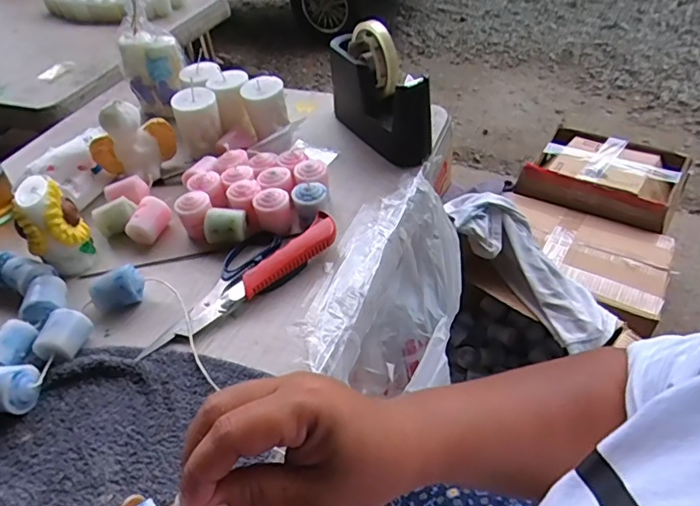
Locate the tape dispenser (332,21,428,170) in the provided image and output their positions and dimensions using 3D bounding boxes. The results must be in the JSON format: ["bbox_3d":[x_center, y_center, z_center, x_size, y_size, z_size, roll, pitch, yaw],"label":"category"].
[{"bbox_3d":[0.032,-0.207,0.653,0.050,0.138,0.174,-23,46,-17],"label":"tape dispenser"}]

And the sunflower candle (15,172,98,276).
[{"bbox_3d":[-0.303,-0.027,0.542,0.051,0.101,0.061,-6,43,1],"label":"sunflower candle"}]

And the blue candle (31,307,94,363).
[{"bbox_3d":[-0.256,0.076,0.466,0.032,0.041,0.043,3,44,10],"label":"blue candle"}]

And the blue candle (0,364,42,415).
[{"bbox_3d":[-0.282,0.113,0.425,0.042,0.038,0.035,1,44,8],"label":"blue candle"}]

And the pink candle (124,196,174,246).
[{"bbox_3d":[-0.224,-0.034,0.586,0.037,0.039,0.044,10,46,17],"label":"pink candle"}]

